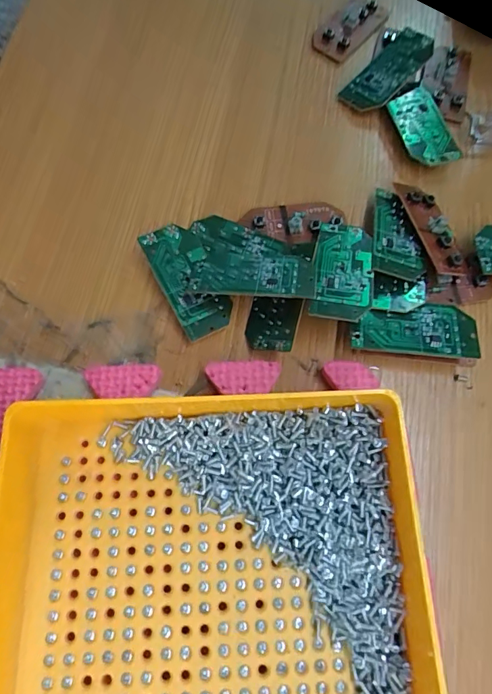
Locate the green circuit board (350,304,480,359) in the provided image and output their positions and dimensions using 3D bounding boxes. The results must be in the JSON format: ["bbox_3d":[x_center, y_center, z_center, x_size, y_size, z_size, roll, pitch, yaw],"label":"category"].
[{"bbox_3d":[0.081,-0.009,0.213,0.060,0.007,0.027,4,67,1],"label":"green circuit board"}]

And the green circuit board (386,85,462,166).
[{"bbox_3d":[0.105,-0.132,0.264,0.034,0.009,0.055,-19,74,-8],"label":"green circuit board"}]

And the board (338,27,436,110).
[{"bbox_3d":[0.088,-0.172,0.277,0.060,0.010,0.026,-44,83,0],"label":"board"}]

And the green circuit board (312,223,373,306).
[{"bbox_3d":[0.050,-0.042,0.222,0.028,0.004,0.052,8,59,3],"label":"green circuit board"}]

